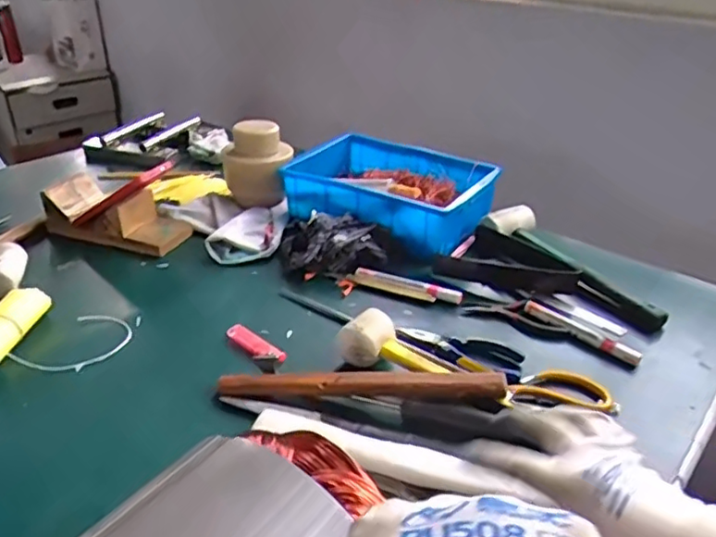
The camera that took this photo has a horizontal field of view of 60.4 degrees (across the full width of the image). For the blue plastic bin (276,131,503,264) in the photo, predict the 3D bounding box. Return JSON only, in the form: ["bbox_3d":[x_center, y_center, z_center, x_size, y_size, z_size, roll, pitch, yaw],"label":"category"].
[{"bbox_3d":[0.044,-0.119,0.962,0.301,0.087,0.212,21,36,29],"label":"blue plastic bin"}]

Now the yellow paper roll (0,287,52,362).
[{"bbox_3d":[-0.383,0.061,0.672,0.044,0.034,0.110,3,31,2],"label":"yellow paper roll"}]

